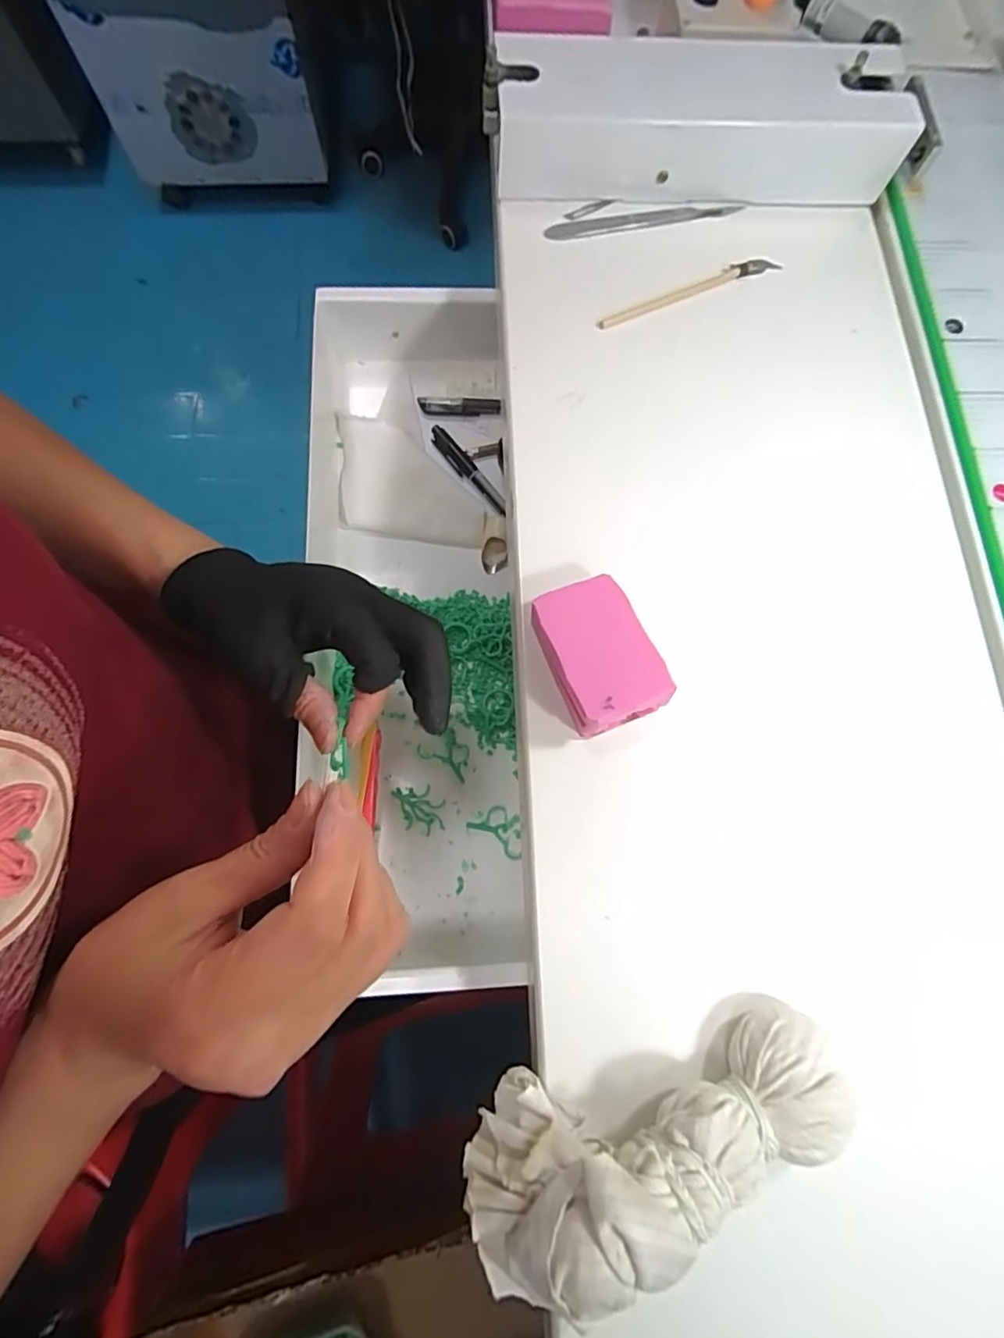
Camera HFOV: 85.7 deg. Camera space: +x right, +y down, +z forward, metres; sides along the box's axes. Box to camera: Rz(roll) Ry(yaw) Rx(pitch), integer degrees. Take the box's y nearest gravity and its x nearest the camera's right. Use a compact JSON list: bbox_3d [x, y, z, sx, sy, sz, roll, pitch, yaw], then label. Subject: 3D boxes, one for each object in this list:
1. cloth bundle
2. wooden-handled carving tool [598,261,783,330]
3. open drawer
[{"bbox_3d":[0.061,0.182,0.208,0.155,0.051,0.057,-19,78,-7],"label":"cloth bundle"},{"bbox_3d":[0.117,-0.236,0.337,0.128,0.008,0.009,-24,77,-7],"label":"wooden-handled carving tool"},{"bbox_3d":[-0.068,-0.040,0.371,0.197,0.080,0.467,-1,77,-4],"label":"open drawer"}]

